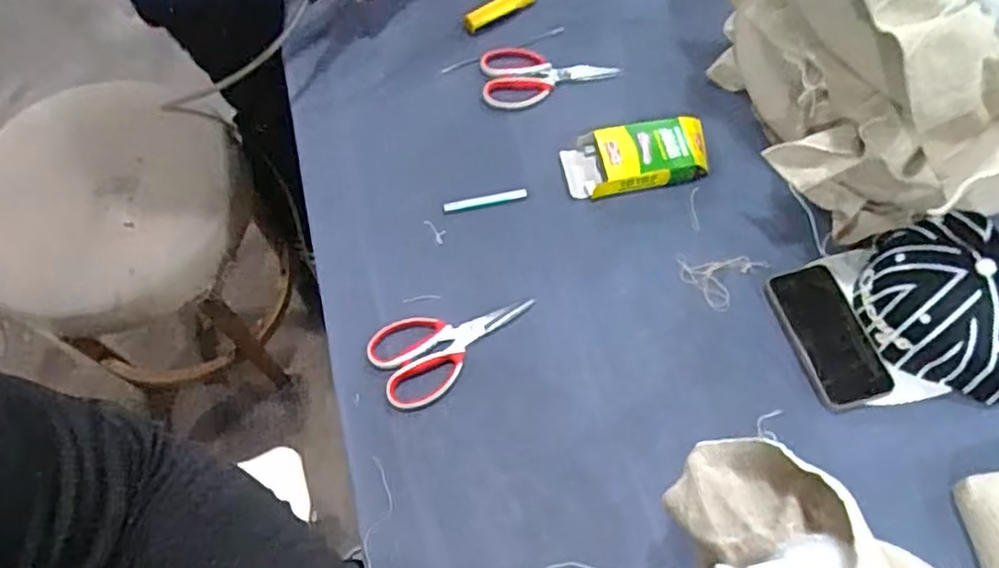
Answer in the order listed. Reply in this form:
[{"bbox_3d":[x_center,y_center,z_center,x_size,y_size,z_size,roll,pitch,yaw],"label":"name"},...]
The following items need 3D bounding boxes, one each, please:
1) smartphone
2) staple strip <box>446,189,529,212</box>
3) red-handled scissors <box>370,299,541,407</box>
[{"bbox_3d":[0.364,0.054,0.773,0.085,0.010,0.168,-16,65,-6],"label":"smartphone"},{"bbox_3d":[-0.017,-0.103,0.868,0.104,0.009,0.015,-11,63,-4],"label":"staple strip"},{"bbox_3d":[-0.048,0.064,0.796,0.193,0.020,0.098,-26,66,-11],"label":"red-handled scissors"}]

